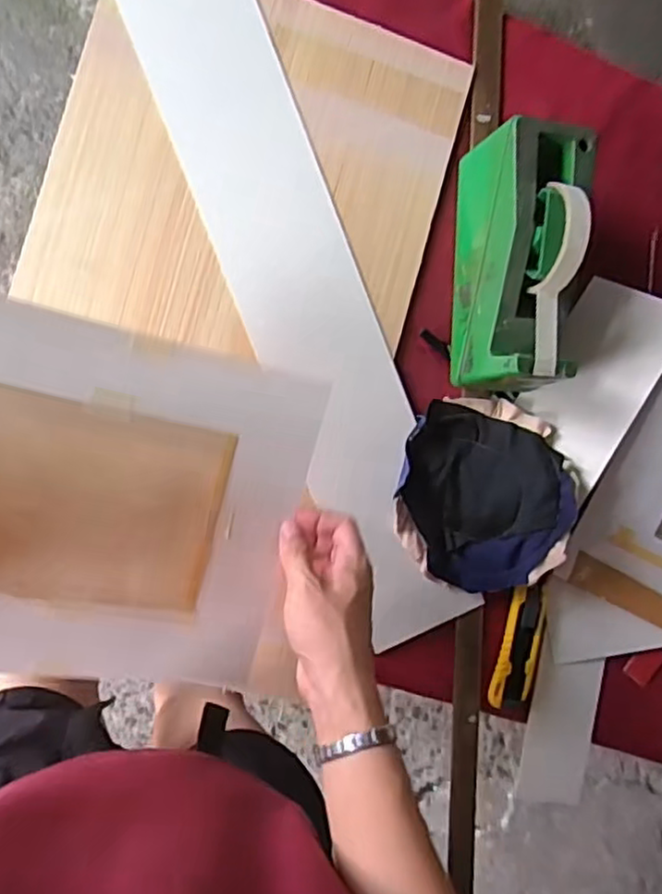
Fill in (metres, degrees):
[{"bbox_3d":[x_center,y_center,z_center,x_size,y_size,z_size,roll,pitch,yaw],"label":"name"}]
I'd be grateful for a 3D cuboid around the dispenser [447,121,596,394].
[{"bbox_3d":[0.155,-0.150,0.548,0.079,0.114,0.199,3,91,-11],"label":"dispenser"}]

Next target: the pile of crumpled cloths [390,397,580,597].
[{"bbox_3d":[0.129,0.041,0.573,0.134,0.062,0.167,13,89,-11],"label":"pile of crumpled cloths"}]

